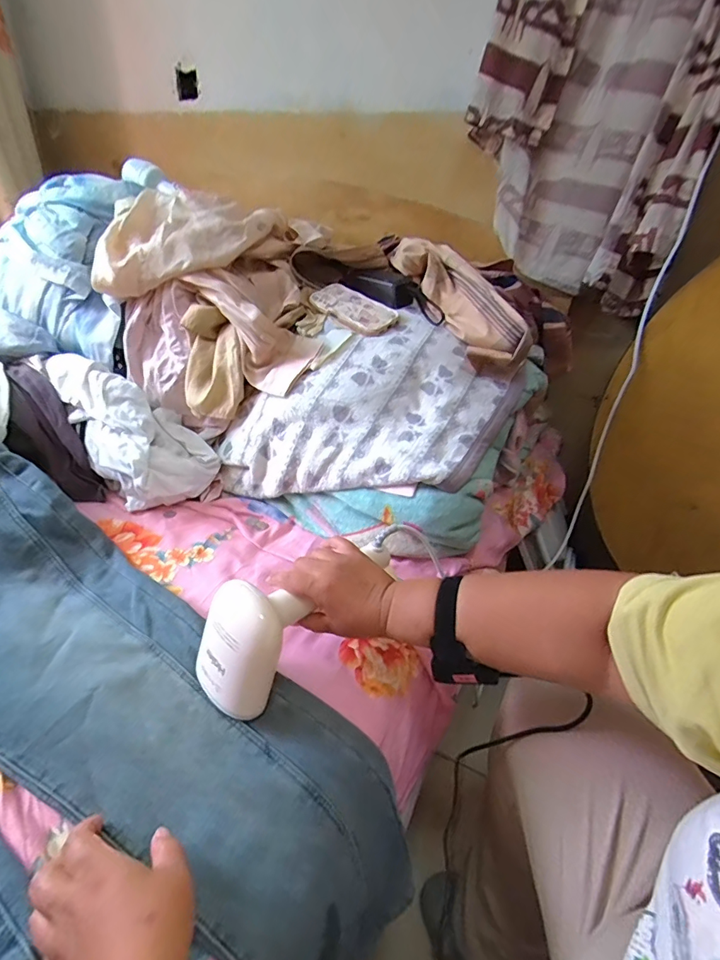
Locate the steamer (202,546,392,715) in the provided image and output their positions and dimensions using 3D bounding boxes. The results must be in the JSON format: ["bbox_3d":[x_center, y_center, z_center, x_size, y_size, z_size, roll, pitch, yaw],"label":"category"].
[{"bbox_3d":[-0.074,0.133,0.523,0.089,0.103,0.240,25,37,28],"label":"steamer"}]

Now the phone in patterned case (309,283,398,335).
[{"bbox_3d":[-0.013,-0.304,0.811,0.165,0.008,0.090,36,59,26],"label":"phone in patterned case"}]

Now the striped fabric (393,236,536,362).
[{"bbox_3d":[0.165,-0.324,0.791,0.099,0.080,0.355,-13,55,-27],"label":"striped fabric"}]

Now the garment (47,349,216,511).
[{"bbox_3d":[-0.371,-0.099,0.729,0.329,0.099,0.153,45,41,4],"label":"garment"}]

